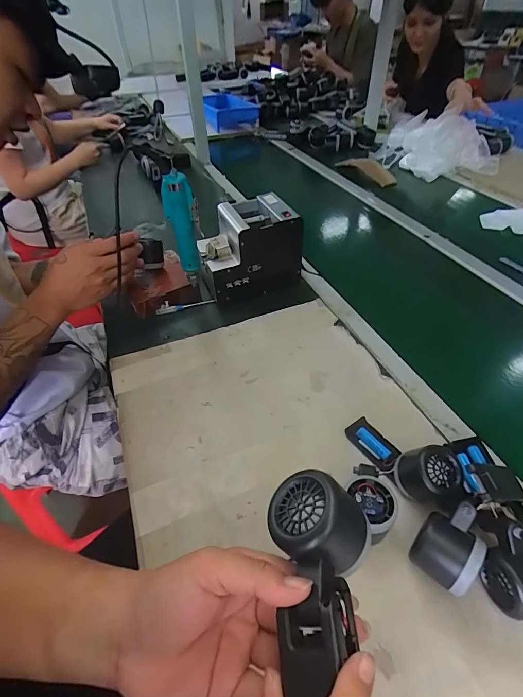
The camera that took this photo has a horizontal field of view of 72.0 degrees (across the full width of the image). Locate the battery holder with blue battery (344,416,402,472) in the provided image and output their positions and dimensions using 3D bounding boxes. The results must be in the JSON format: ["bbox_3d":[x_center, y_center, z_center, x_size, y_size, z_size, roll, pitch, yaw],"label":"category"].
[{"bbox_3d":[0.147,0.124,0.473,0.041,0.010,0.077,-22,47,-20],"label":"battery holder with blue battery"}]

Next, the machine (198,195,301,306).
[{"bbox_3d":[-0.027,-0.198,0.717,0.179,0.149,0.128,-14,45,-11],"label":"machine"}]

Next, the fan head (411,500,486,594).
[{"bbox_3d":[0.189,0.198,0.360,0.060,0.058,0.069,30,53,29],"label":"fan head"}]

